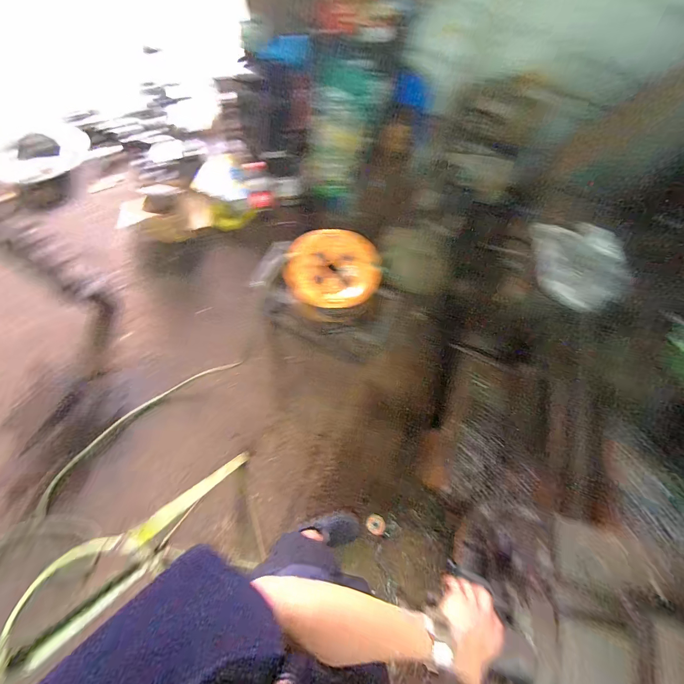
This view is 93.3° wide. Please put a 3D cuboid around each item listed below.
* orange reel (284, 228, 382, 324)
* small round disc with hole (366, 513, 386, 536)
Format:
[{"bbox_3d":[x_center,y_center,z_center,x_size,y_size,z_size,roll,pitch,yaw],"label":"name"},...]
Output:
[{"bbox_3d":[-0.028,-0.250,1.186,0.295,0.167,0.292,7,101,3],"label":"orange reel"},{"bbox_3d":[0.144,0.763,1.352,0.077,0.014,0.077,1,72,-4],"label":"small round disc with hole"}]

